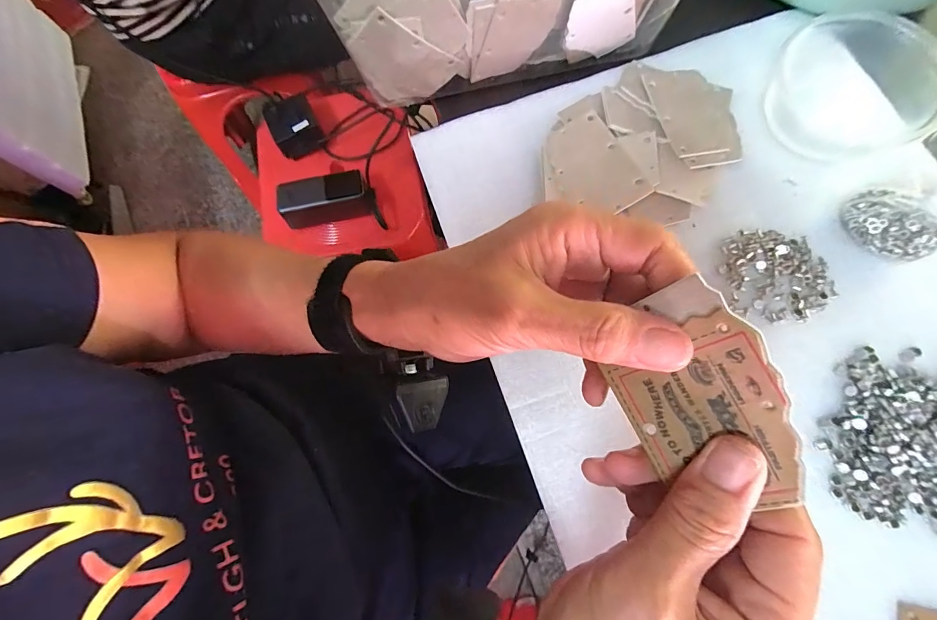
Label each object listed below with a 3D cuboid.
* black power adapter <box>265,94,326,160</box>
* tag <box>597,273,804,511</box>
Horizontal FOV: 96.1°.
[{"bbox_3d":[-0.278,-0.294,0.679,0.075,0.058,0.078,-23,74,-2],"label":"black power adapter"},{"bbox_3d":[0.084,0.033,0.157,0.004,0.054,0.079,-19,80,-49],"label":"tag"}]

